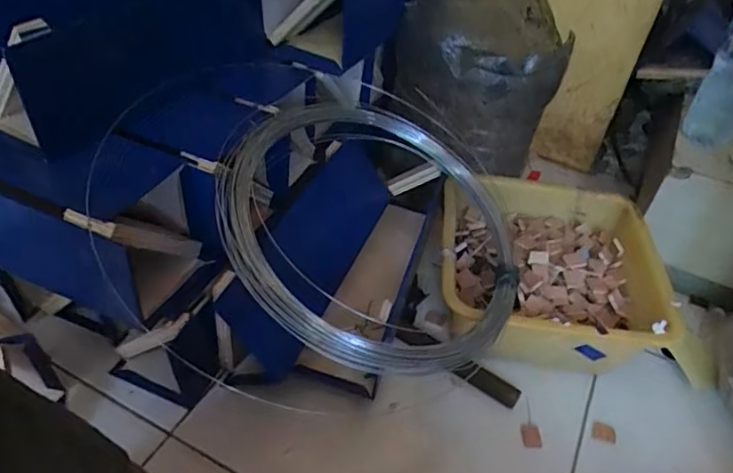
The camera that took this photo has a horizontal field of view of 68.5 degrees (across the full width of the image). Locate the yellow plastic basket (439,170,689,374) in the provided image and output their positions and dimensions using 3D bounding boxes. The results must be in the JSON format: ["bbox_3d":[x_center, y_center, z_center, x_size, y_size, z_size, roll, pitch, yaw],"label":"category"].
[{"bbox_3d":[0.231,0.051,0.703,0.273,0.103,0.267,8,42,3],"label":"yellow plastic basket"}]

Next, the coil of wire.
[{"bbox_3d":[0.007,-0.010,0.587,0.314,0.069,0.336,9,59,-15],"label":"coil of wire"}]

